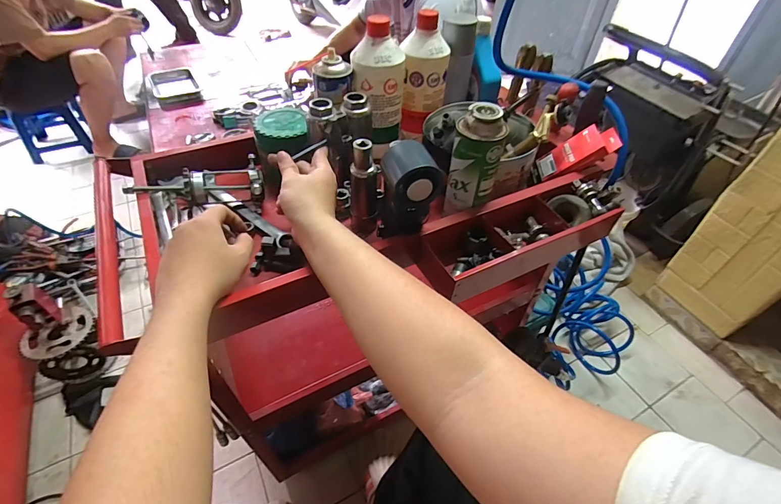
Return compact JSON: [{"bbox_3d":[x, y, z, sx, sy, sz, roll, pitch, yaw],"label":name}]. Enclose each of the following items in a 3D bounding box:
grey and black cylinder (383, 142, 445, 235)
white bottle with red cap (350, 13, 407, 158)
[{"bbox_3d":[0.021,-0.066,0.461,0.057,0.117,0.076,-8,48,-10],"label":"grey and black cylinder"},{"bbox_3d":[-0.020,-0.275,0.653,0.075,0.200,0.077,24,51,19],"label":"white bottle with red cap"}]

